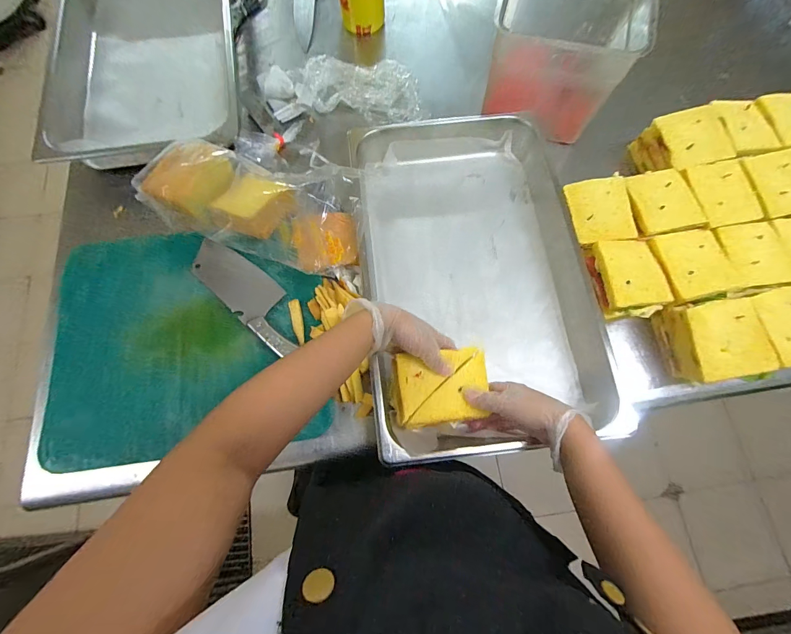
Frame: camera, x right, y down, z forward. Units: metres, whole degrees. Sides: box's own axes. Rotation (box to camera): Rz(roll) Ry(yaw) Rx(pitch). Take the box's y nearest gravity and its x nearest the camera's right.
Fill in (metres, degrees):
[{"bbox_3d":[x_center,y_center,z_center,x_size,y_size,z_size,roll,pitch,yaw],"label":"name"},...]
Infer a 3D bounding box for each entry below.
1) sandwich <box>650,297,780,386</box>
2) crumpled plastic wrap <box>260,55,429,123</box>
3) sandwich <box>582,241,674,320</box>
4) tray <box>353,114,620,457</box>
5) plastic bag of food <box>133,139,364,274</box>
[{"bbox_3d":[0.443,0.036,0.485,0.098,0.068,0.108,-3,74,0],"label":"sandwich"},{"bbox_3d":[-0.099,-0.425,0.651,0.314,0.041,0.140,3,73,-1],"label":"crumpled plastic wrap"},{"bbox_3d":[0.336,-0.058,0.500,0.094,0.034,0.110,-4,74,-1],"label":"sandwich"},{"bbox_3d":[0.117,-0.077,0.539,0.313,0.075,0.525,-4,71,-3],"label":"tray"},{"bbox_3d":[-0.204,-0.180,0.529,0.342,0.104,0.169,21,75,6],"label":"plastic bag of food"}]

